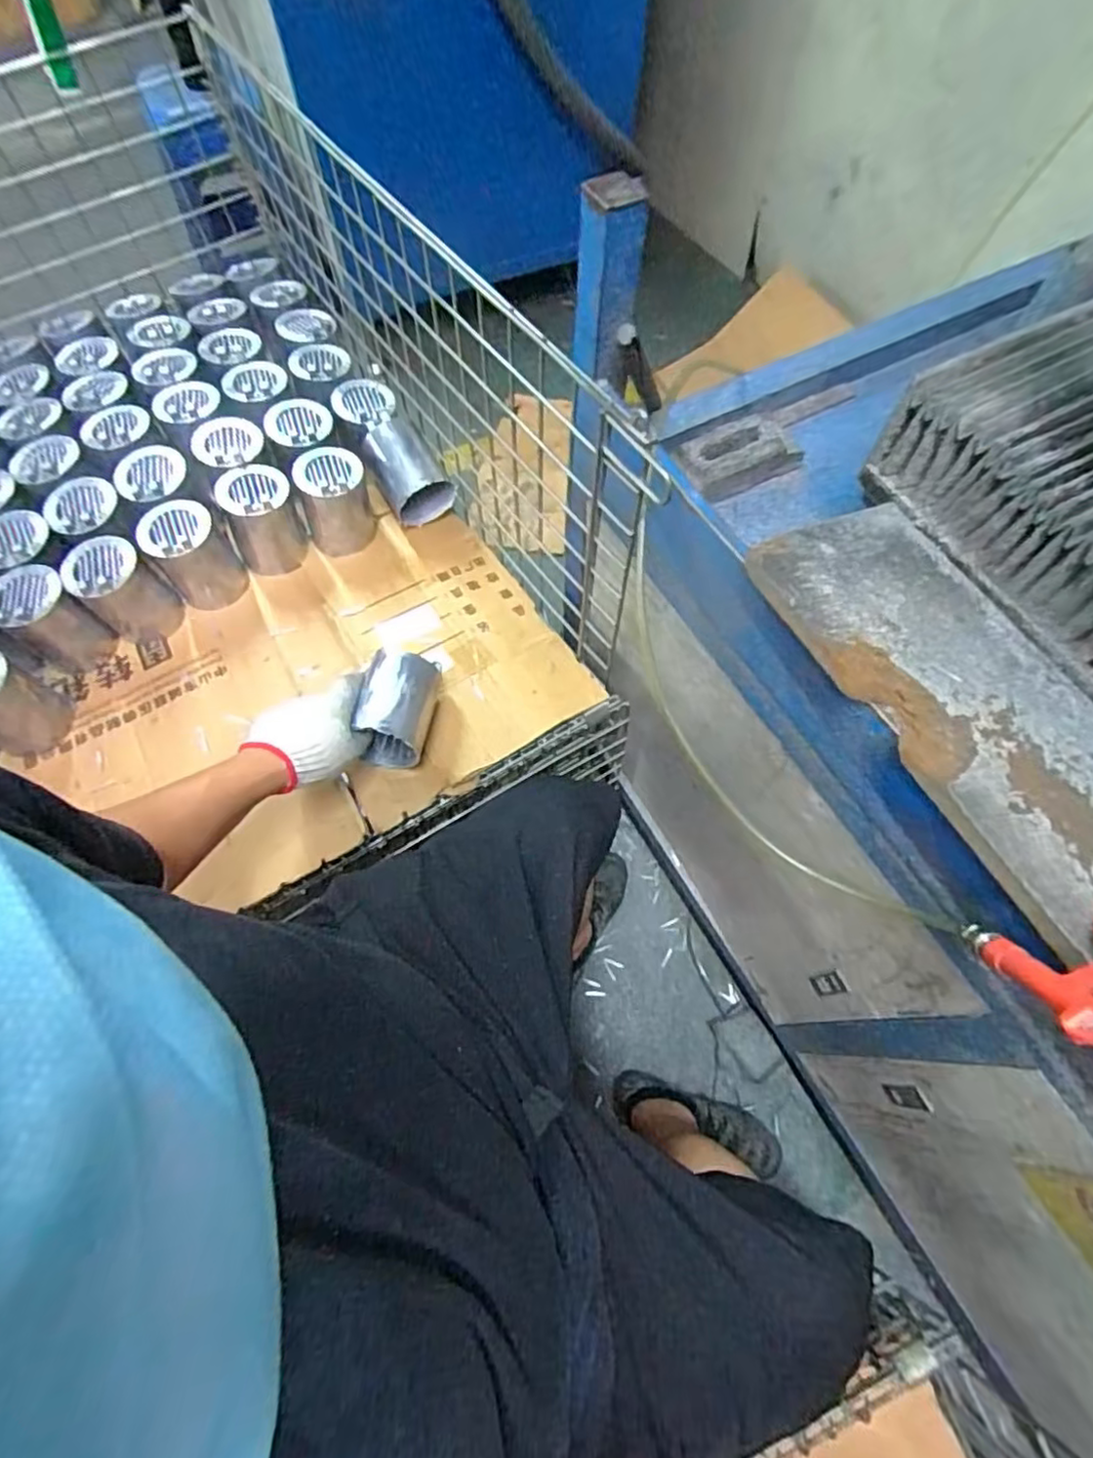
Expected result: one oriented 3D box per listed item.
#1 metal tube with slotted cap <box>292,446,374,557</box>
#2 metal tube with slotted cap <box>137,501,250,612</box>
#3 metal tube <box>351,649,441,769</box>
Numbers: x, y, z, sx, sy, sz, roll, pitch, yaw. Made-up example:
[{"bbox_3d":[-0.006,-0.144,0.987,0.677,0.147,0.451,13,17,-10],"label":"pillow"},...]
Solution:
[{"bbox_3d":[-0.287,-0.306,0.886,0.095,0.115,0.076,-20,67,-8],"label":"metal tube with slotted cap"},{"bbox_3d":[-0.459,-0.228,0.841,0.091,0.117,0.092,-33,69,-13],"label":"metal tube with slotted cap"},{"bbox_3d":[-0.168,-0.022,0.755,0.078,0.089,0.112,9,66,5],"label":"metal tube"}]

